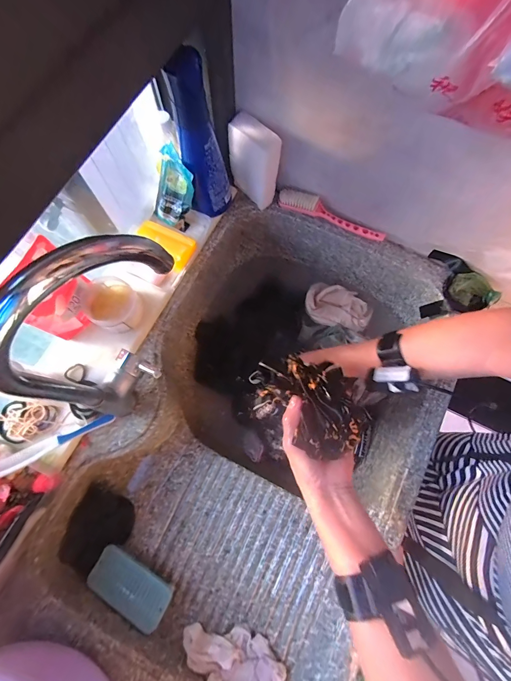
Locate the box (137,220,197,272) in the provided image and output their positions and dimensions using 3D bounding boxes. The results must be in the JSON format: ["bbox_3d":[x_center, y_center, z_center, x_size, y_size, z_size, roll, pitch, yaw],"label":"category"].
[{"bbox_3d":[-0.166,-0.174,0.570,0.110,0.021,0.063,27,76,6],"label":"box"}]

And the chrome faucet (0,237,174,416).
[{"bbox_3d":[-0.156,0.004,0.374,0.188,0.315,0.055,-38,79,-10],"label":"chrome faucet"}]

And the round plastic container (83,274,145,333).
[{"bbox_3d":[-0.242,-0.062,0.534,0.094,0.043,0.080,43,78,9],"label":"round plastic container"}]

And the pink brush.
[{"bbox_3d":[0.150,-0.249,0.611,0.216,0.028,0.035,23,76,4],"label":"pink brush"}]

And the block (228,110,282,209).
[{"bbox_3d":[0.000,-0.321,0.570,0.101,0.135,0.040,43,78,9],"label":"block"}]

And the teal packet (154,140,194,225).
[{"bbox_3d":[-0.141,-0.266,0.557,0.071,0.129,0.028,37,49,8],"label":"teal packet"}]

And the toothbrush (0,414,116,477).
[{"bbox_3d":[-0.308,0.158,0.476,0.178,0.011,0.019,-24,76,-33],"label":"toothbrush"}]

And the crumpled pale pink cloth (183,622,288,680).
[{"bbox_3d":[-0.032,0.478,0.453,0.157,0.047,0.082,19,76,3],"label":"crumpled pale pink cloth"}]

